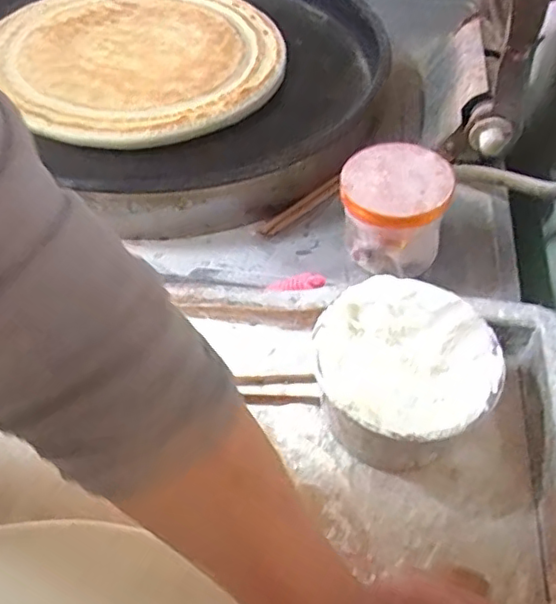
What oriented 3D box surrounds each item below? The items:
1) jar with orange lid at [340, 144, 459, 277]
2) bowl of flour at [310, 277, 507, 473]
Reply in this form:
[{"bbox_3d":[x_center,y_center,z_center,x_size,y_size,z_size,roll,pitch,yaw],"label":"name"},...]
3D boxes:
[{"bbox_3d":[0.103,-0.079,0.561,0.094,0.104,0.088,1,51,-1],"label":"jar with orange lid"},{"bbox_3d":[0.096,0.061,0.462,0.124,0.087,0.128,1,51,-1],"label":"bowl of flour"}]

